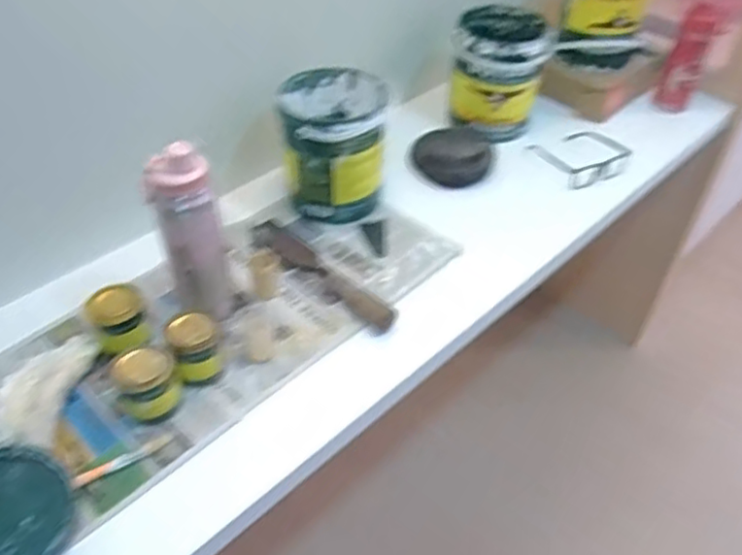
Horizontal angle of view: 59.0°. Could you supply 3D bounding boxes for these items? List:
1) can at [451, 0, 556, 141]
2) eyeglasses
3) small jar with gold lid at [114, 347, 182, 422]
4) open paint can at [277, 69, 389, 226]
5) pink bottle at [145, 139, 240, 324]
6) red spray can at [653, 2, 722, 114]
[{"bbox_3d":[0.240,-0.393,1.252,0.170,0.181,0.174,8,45,7],"label":"can"},{"bbox_3d":[0.396,-0.225,1.221,0.153,0.032,0.130,-17,48,-19],"label":"eyeglasses"},{"bbox_3d":[-0.274,0.131,0.809,0.066,0.081,0.062,1,45,-1],"label":"small jar with gold lid"},{"bbox_3d":[-0.061,-0.211,1.088,0.158,0.204,0.171,1,45,-1],"label":"open paint can"},{"bbox_3d":[-0.232,-0.047,0.863,0.081,0.268,0.073,-9,46,-11],"label":"pink bottle"},{"bbox_3d":[0.628,-0.435,1.294,0.074,0.206,0.083,20,47,17],"label":"red spray can"}]

